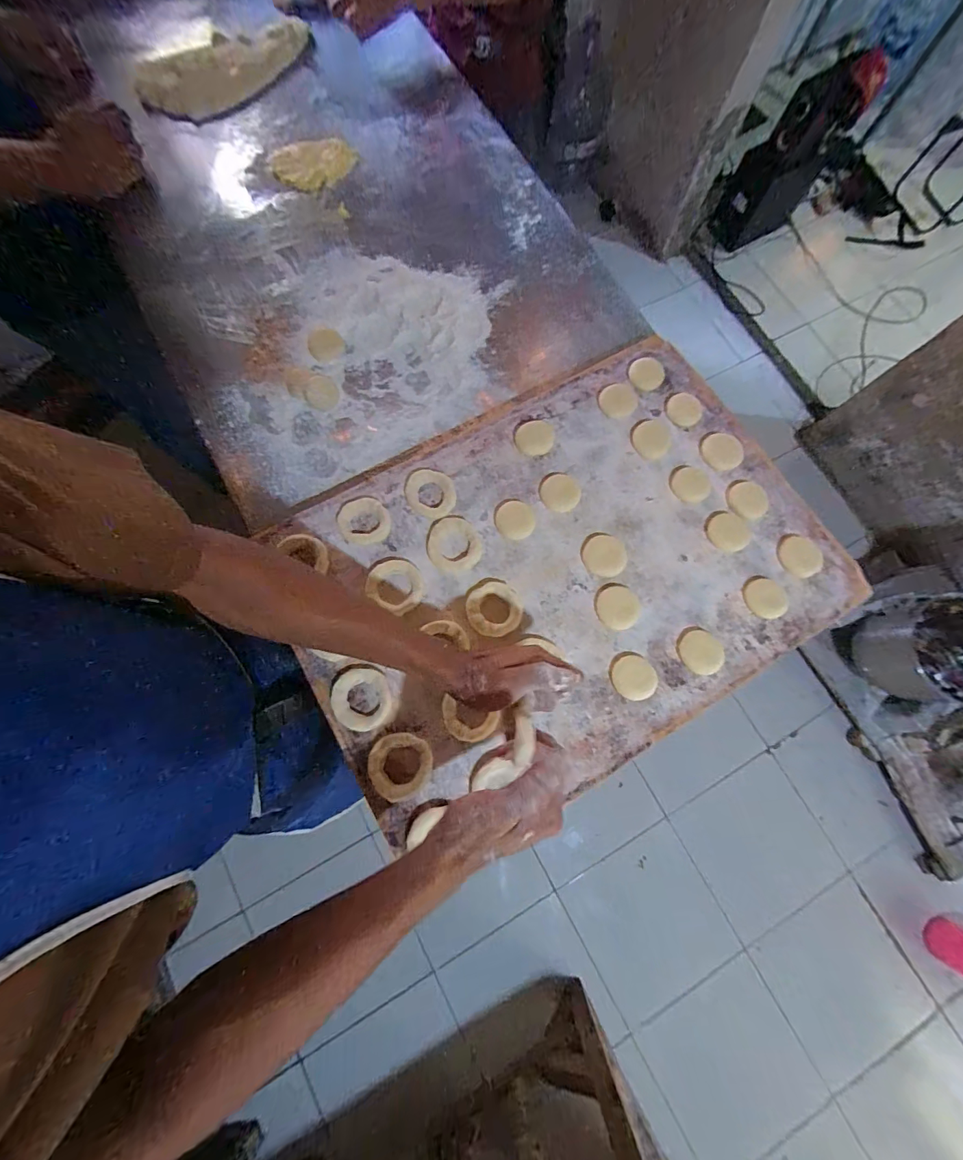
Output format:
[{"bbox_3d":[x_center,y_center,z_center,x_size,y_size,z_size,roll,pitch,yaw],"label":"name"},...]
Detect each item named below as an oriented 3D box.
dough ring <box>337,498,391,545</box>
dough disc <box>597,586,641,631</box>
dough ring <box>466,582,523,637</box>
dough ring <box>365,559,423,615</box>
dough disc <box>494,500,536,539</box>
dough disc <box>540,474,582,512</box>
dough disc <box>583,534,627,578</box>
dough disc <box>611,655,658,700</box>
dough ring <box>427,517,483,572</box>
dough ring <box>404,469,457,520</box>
[{"bbox_3d":[-0.134,-0.067,0.494,0.057,0.007,0.055,0,77,-2],"label":"dough ring"},{"bbox_3d":[0.153,0.031,0.481,0.045,0.005,0.047,0,77,-2],"label":"dough disc"},{"bbox_3d":[0.015,0.032,0.476,0.061,0.012,0.058,0,77,-2],"label":"dough ring"},{"bbox_3d":[-0.094,0.005,0.481,0.062,0.009,0.057,0,77,-2],"label":"dough ring"},{"bbox_3d":[0.040,-0.070,0.507,0.043,0.004,0.045,-11,78,-5],"label":"dough disc"},{"bbox_3d":[0.095,-0.104,0.516,0.047,0.004,0.046,0,77,-2],"label":"dough disc"},{"bbox_3d":[0.142,-0.028,0.495,0.048,0.006,0.047,0,77,-2],"label":"dough disc"},{"bbox_3d":[0.164,0.105,0.464,0.046,0.004,0.046,0,77,-2],"label":"dough disc"},{"bbox_3d":[-0.031,-0.041,0.492,0.060,0.005,0.063,0,77,-2],"label":"dough ring"},{"bbox_3d":[-0.060,-0.102,0.507,0.060,0.004,0.055,0,77,-2],"label":"dough ring"}]

